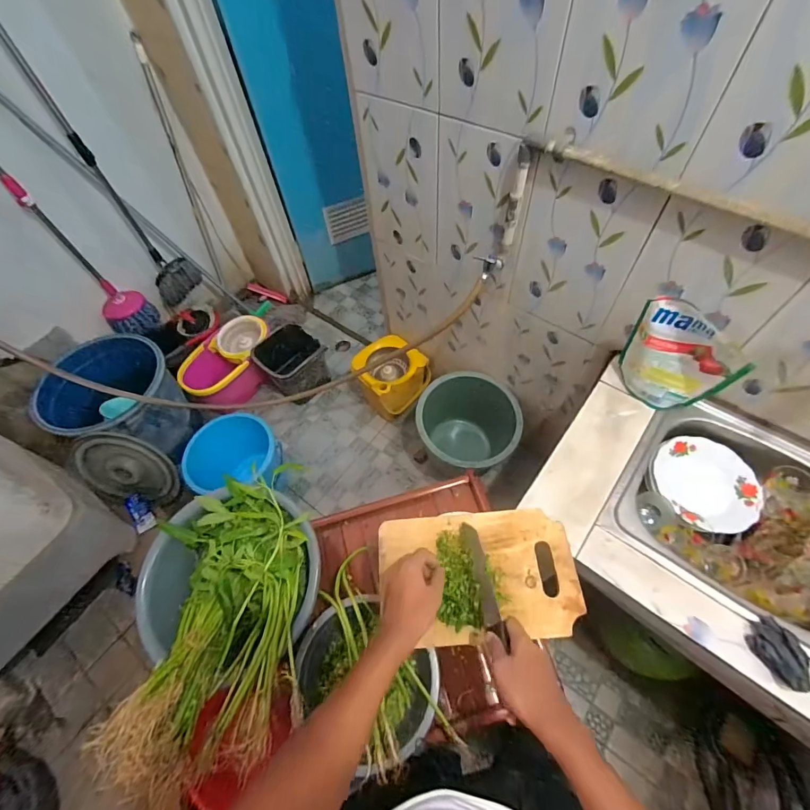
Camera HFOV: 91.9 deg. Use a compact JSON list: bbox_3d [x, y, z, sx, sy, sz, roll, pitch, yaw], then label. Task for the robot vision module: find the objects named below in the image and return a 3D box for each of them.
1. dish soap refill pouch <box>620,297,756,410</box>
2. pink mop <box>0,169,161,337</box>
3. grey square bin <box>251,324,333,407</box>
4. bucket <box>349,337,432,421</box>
[{"bbox_3d":[0.536,-0.086,0.781,0.191,0.226,0.053,33,66,22],"label":"dish soap refill pouch"},{"bbox_3d":[-1.261,-0.756,1.179,0.291,1.383,0.166,38,68,24],"label":"pink mop"},{"bbox_3d":[-0.484,-0.187,1.696,0.234,0.203,0.252,-40,64,-19],"label":"grey square bin"},{"bbox_3d":[-0.071,-0.108,1.642,0.262,0.269,0.247,37,67,23],"label":"bucket"}]

